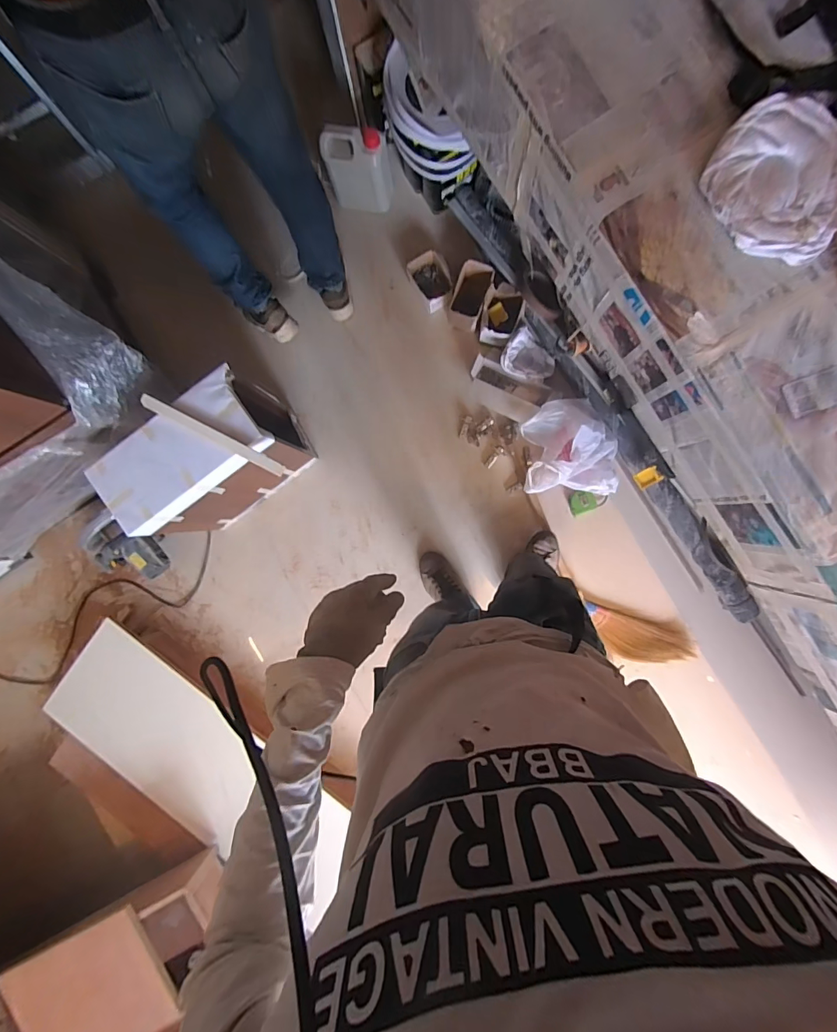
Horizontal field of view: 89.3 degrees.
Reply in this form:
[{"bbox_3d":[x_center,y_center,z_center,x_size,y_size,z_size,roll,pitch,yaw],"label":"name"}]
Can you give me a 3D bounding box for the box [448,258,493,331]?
[{"bbox_3d":[0.153,-0.657,1.262,0.102,0.044,0.182,21,92,4],"label":"box"}]

